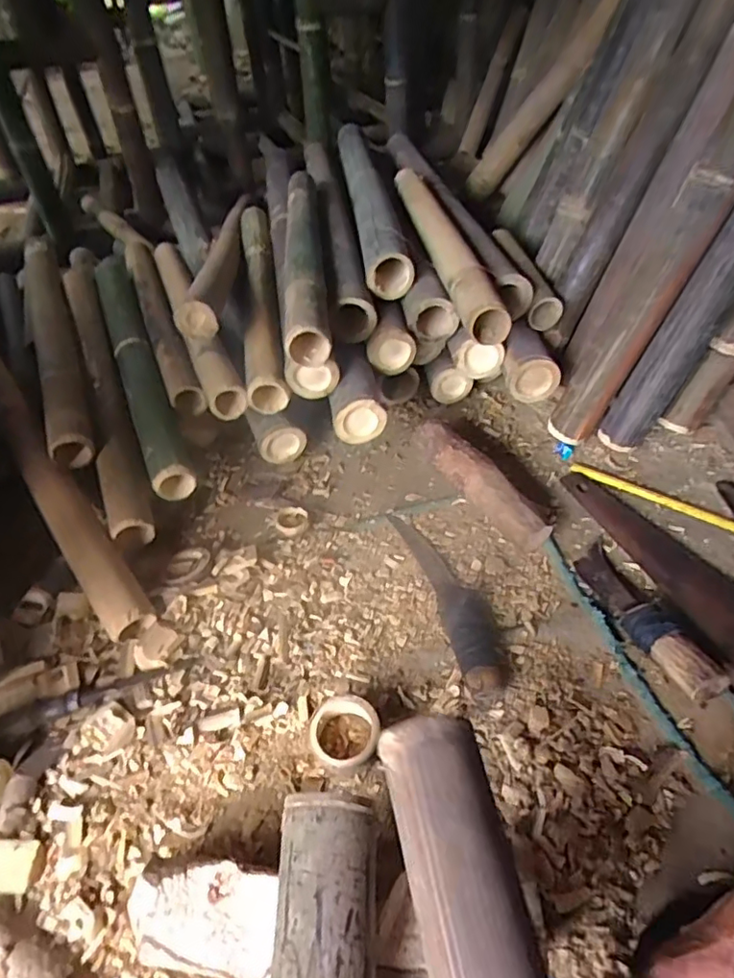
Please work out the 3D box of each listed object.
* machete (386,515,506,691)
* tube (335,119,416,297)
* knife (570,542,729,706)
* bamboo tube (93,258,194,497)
[{"bbox_3d":[0.105,0.125,0.725,0.062,0.028,0.283,-14,45,-10],"label":"machete"},{"bbox_3d":[-0.004,-0.562,1.122,0.078,0.073,0.685,-7,44,-3],"label":"tube"},{"bbox_3d":[0.323,0.138,0.681,0.060,0.046,0.231,-15,45,-12],"label":"knife"},{"bbox_3d":[-0.385,-0.221,0.966,0.064,0.072,0.655,-19,46,-15],"label":"bamboo tube"}]

